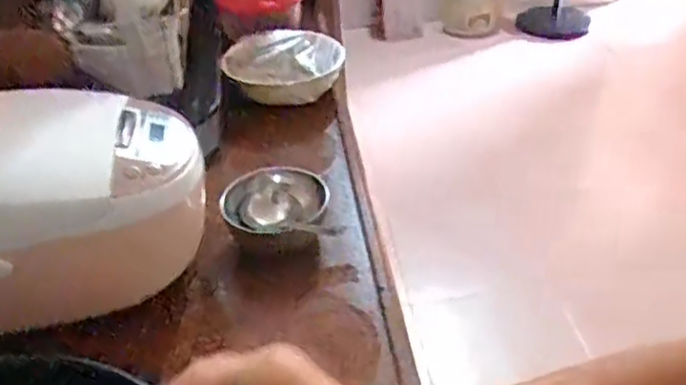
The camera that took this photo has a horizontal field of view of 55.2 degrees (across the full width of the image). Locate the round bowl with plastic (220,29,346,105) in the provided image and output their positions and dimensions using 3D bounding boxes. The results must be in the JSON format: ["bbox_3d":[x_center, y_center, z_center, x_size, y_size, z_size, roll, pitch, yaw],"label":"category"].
[{"bbox_3d":[-0.087,-0.193,1.021,0.174,0.070,0.172,-2,37,1],"label":"round bowl with plastic"}]

